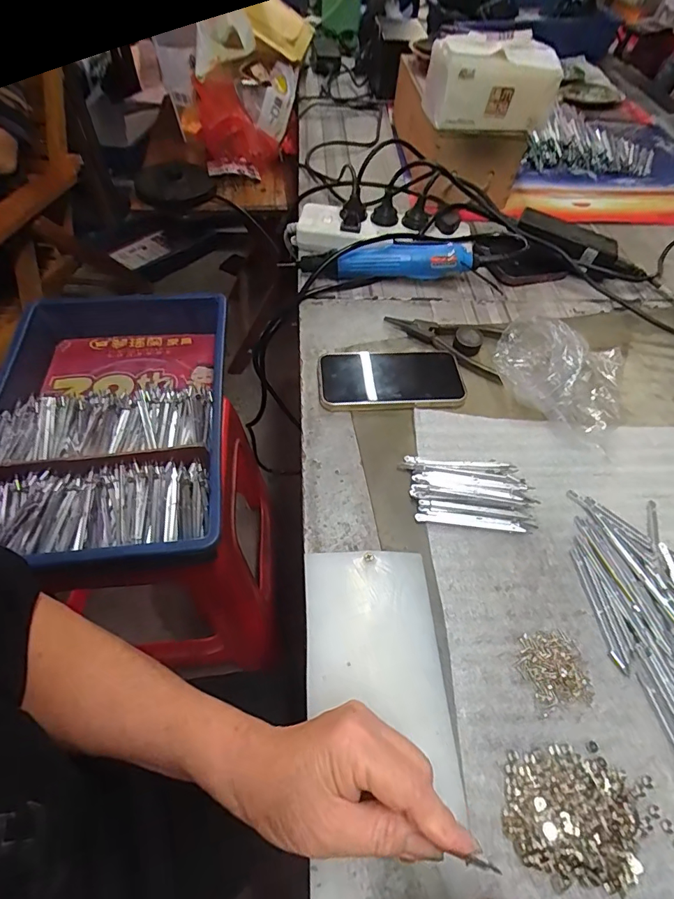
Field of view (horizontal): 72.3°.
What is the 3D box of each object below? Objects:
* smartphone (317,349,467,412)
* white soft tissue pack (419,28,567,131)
[{"bbox_3d":[0.054,-0.077,0.481,0.146,0.017,0.083,-3,56,-4],"label":"smartphone"},{"bbox_3d":[0.199,-0.471,0.591,0.161,0.091,0.071,-5,56,-5],"label":"white soft tissue pack"}]

